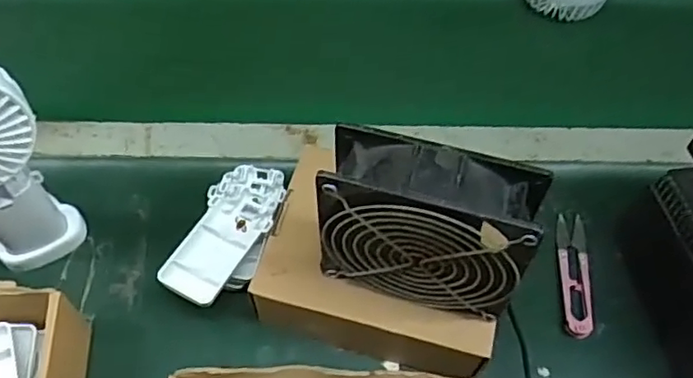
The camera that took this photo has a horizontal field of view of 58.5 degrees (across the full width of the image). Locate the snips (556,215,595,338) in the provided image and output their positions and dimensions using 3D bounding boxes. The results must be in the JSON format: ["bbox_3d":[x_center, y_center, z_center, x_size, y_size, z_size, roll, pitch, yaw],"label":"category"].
[{"bbox_3d":[0.177,0.064,0.478,0.022,0.013,0.104,7,59,1],"label":"snips"}]

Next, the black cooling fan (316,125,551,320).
[{"bbox_3d":[0.045,0.023,0.366,0.117,0.112,0.045,14,59,6],"label":"black cooling fan"}]

